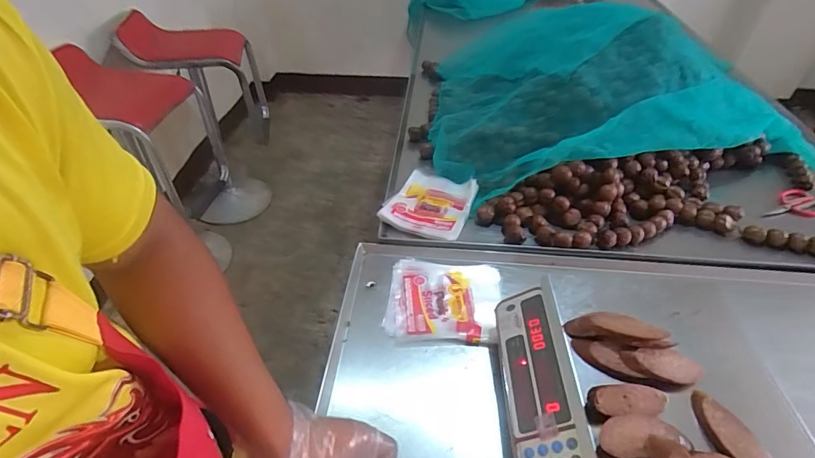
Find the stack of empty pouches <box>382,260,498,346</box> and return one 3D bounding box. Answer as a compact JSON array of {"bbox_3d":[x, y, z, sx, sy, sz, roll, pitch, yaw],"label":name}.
[{"bbox_3d":[0.061,0.119,0.756,0.184,0.017,0.158,5,43,6],"label":"stack of empty pouches"}]

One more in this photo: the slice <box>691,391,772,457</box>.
[{"bbox_3d":[0.351,0.223,0.482,0.031,0.023,0.106,-7,43,-8],"label":"slice"}]

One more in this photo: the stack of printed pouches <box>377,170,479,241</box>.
[{"bbox_3d":[0.048,-0.055,0.917,0.157,0.026,0.192,14,44,15],"label":"stack of printed pouches"}]

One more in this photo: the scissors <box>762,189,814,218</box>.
[{"bbox_3d":[0.815,-0.048,0.945,0.129,0.016,0.079,-16,52,-10],"label":"scissors"}]

